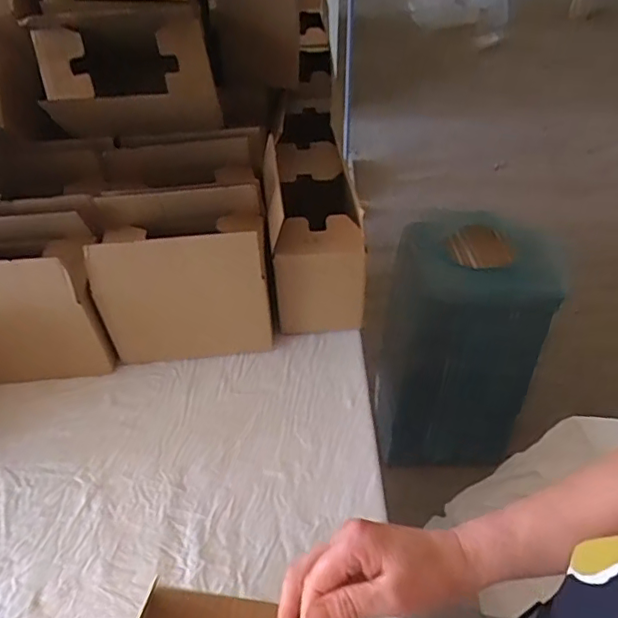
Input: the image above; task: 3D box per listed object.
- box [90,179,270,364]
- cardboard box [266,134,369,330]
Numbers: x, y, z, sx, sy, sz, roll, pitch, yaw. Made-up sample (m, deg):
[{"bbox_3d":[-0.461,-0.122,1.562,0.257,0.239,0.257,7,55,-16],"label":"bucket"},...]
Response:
[{"bbox_3d":[-0.176,-0.047,0.836,0.232,0.213,0.137,-4,48,-3],"label":"box"},{"bbox_3d":[-0.001,-0.137,0.923,0.131,0.200,0.308,-5,48,-4],"label":"cardboard box"}]

